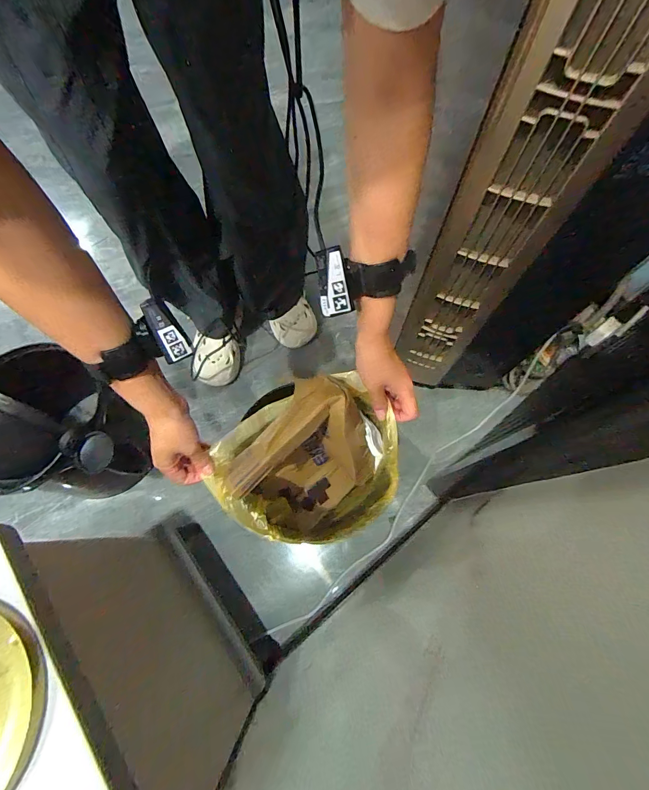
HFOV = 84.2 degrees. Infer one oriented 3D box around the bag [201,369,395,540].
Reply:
[{"bbox_3d":[-0.022,0.105,0.531,0.240,0.206,0.213,-33,73,-10],"label":"bag"}]

